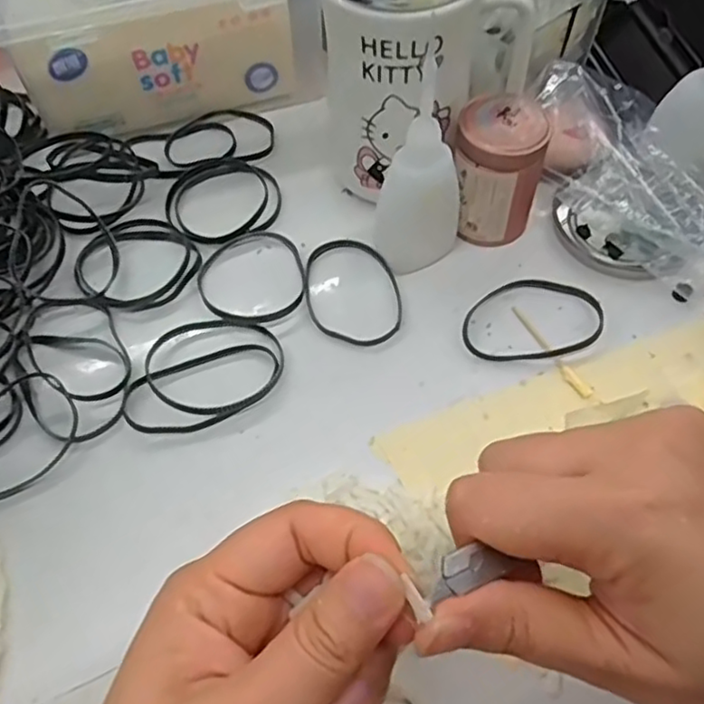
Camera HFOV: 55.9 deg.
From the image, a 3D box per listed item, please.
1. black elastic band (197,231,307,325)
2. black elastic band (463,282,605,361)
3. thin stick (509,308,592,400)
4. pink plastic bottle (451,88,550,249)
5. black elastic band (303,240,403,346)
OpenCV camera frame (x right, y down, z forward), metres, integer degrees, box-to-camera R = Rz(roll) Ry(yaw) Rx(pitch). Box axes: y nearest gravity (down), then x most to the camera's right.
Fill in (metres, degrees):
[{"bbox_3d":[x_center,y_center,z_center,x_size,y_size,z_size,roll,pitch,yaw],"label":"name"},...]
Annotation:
[{"bbox_3d":[-0.053,-0.039,0.348,0.055,0.008,0.062,-14,58,-8],"label":"black elastic band"},{"bbox_3d":[0.090,-0.017,0.332,0.070,0.004,0.049,-2,58,-1],"label":"black elastic band"},{"bbox_3d":[0.095,-0.001,0.321,0.007,0.004,0.059,-26,61,-15],"label":"thin stick"},{"bbox_3d":[0.074,-0.092,0.345,0.044,0.066,0.041,0,58,1],"label":"pink plastic bottle"},{"bbox_3d":[0.000,-0.032,0.342,0.049,0.004,0.066,-7,58,-4],"label":"black elastic band"}]

